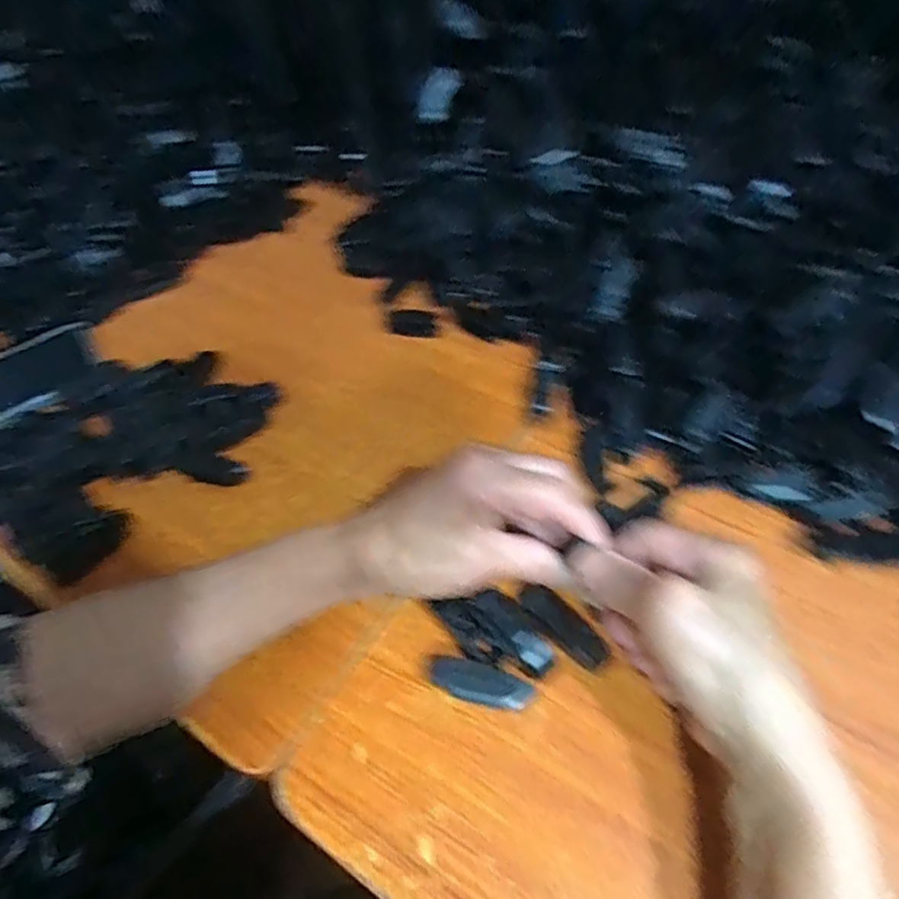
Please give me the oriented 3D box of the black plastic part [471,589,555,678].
[{"bbox_3d":[0.035,0.097,0.320,0.018,0.009,0.053,-33,58,-18],"label":"black plastic part"}]

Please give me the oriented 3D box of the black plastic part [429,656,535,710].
[{"bbox_3d":[0.016,0.122,0.306,0.053,0.008,0.019,9,55,11],"label":"black plastic part"}]

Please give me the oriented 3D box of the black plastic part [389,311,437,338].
[{"bbox_3d":[-0.030,-0.102,0.479,0.039,0.007,0.024,8,55,11],"label":"black plastic part"}]

